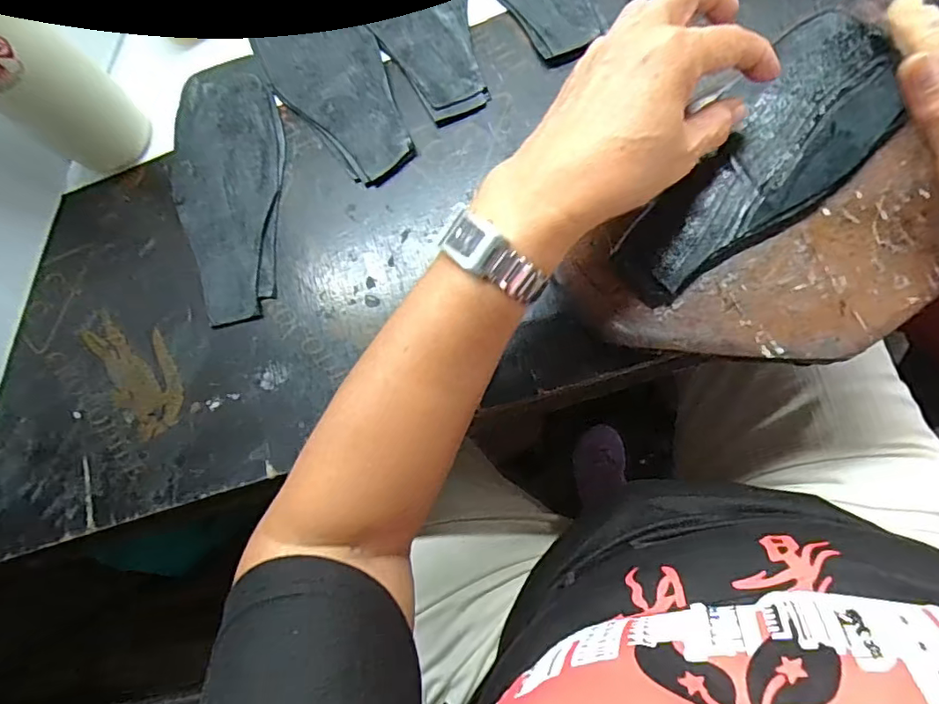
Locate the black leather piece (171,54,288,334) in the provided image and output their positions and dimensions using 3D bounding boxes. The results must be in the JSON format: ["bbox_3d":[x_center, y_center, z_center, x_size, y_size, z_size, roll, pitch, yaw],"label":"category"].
[{"bbox_3d":[-0.179,-0.122,0.395,0.083,0.012,0.204,-2,81,3],"label":"black leather piece"}]

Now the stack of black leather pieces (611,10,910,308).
[{"bbox_3d":[0.165,-0.108,0.306,0.075,0.011,0.196,44,90,9],"label":"stack of black leather pieces"}]

